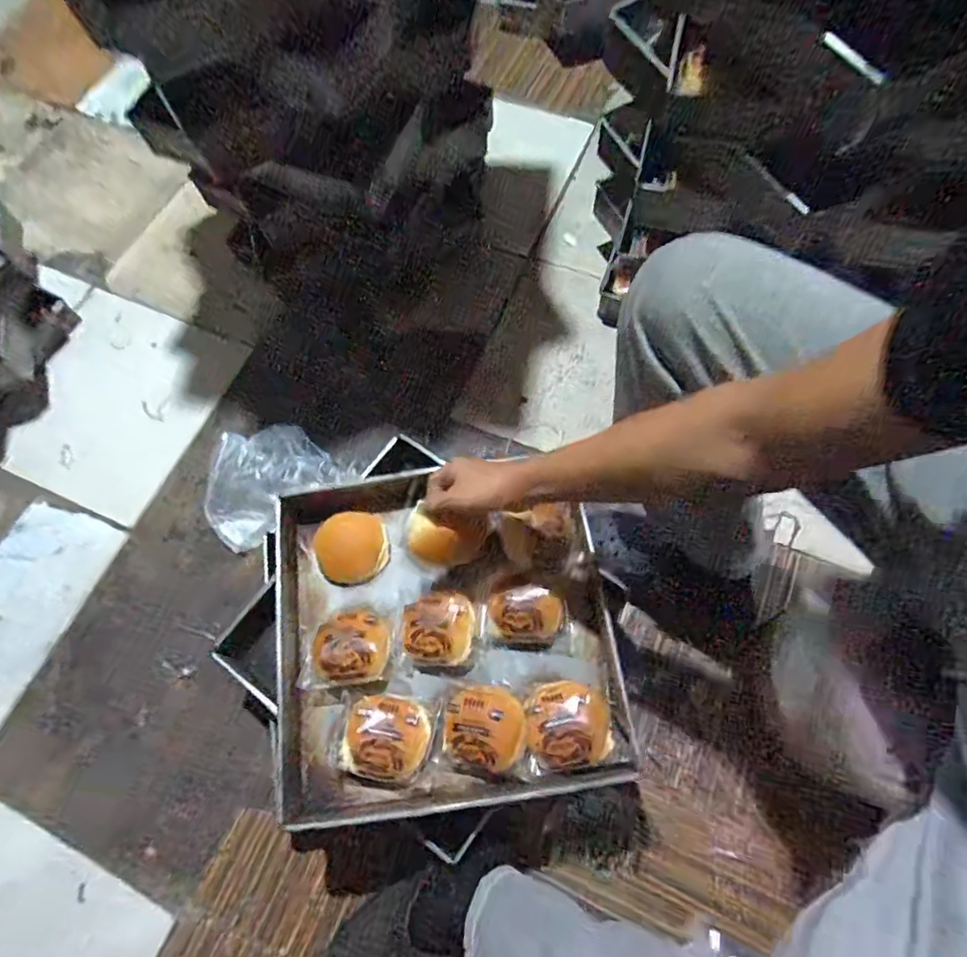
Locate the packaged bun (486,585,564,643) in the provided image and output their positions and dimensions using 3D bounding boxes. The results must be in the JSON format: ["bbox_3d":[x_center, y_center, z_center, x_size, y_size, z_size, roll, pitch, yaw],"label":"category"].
[{"bbox_3d":[0.056,0.176,0.713,0.094,0.039,0.068,-3,69,2],"label":"packaged bun"}]

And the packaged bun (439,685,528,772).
[{"bbox_3d":[0.000,0.300,0.669,0.099,0.050,0.088,5,69,5],"label":"packaged bun"}]

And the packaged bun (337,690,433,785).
[{"bbox_3d":[-0.118,0.313,0.671,0.106,0.046,0.094,5,69,5],"label":"packaged bun"}]

